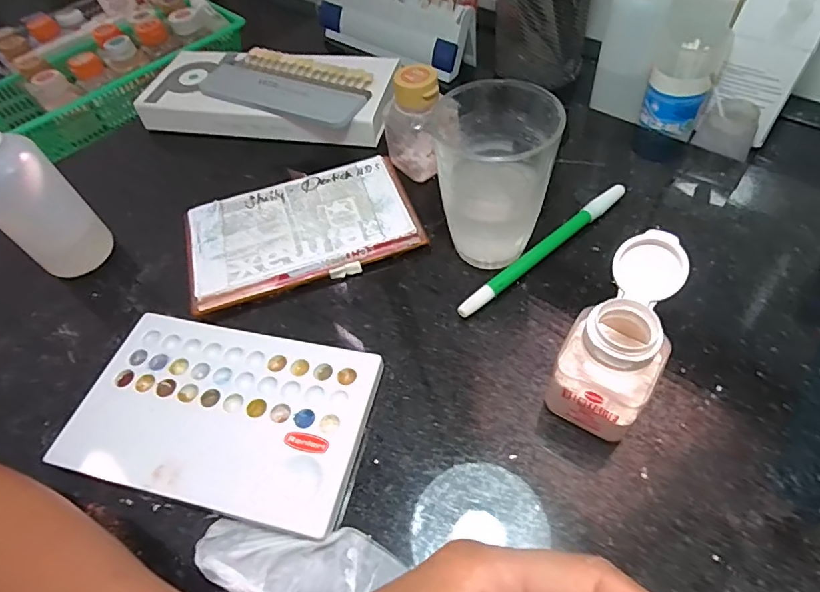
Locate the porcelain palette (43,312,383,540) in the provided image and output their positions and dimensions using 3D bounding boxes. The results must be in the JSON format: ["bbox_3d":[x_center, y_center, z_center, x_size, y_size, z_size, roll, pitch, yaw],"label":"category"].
[{"bbox_3d":[-0.098,0.061,0.257,0.152,0.012,0.094,8,55,13],"label":"porcelain palette"}]

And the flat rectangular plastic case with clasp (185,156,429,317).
[{"bbox_3d":[-0.074,-0.047,0.329,0.150,0.009,0.091,-19,55,-9],"label":"flat rectangular plastic case with clasp"}]

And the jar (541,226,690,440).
[{"bbox_3d":[0.097,0.022,0.225,0.040,0.076,0.066,26,61,23],"label":"jar"}]

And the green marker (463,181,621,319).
[{"bbox_3d":[0.086,-0.030,0.306,0.144,0.012,0.010,-35,58,-18],"label":"green marker"}]

